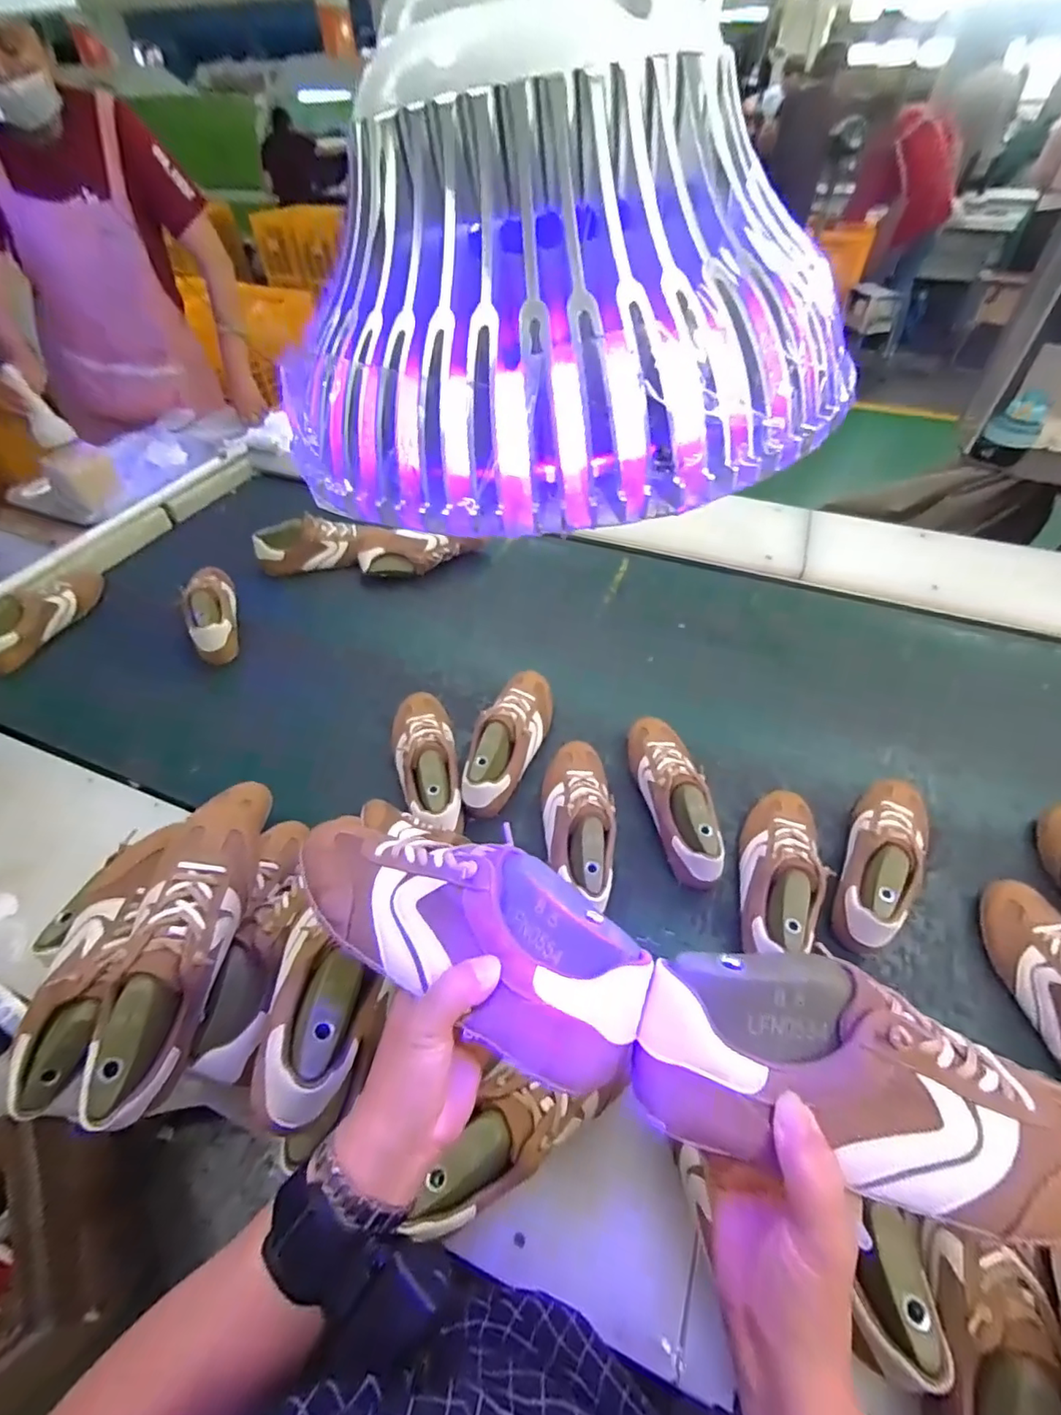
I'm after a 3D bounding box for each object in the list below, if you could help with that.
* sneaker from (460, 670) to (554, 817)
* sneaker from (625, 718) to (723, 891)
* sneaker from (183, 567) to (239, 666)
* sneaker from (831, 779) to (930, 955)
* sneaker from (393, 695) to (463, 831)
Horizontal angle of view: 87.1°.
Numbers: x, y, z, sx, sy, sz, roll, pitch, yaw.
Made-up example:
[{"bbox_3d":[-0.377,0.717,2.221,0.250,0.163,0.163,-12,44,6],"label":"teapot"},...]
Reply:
[{"bbox_3d":[-0.031,0.034,0.819,0.088,0.083,0.262,13,51,12],"label":"sneaker"},{"bbox_3d":[0.198,0.110,0.771,0.086,0.079,0.264,-10,53,-3],"label":"sneaker"},{"bbox_3d":[-0.581,-0.192,1.008,0.073,0.078,0.259,-16,51,-13],"label":"sneaker"},{"bbox_3d":[0.445,0.190,0.705,0.083,0.099,0.255,27,55,21],"label":"sneaker"},{"bbox_3d":[-0.147,0.069,0.787,0.090,0.072,0.279,-12,39,-11],"label":"sneaker"}]

